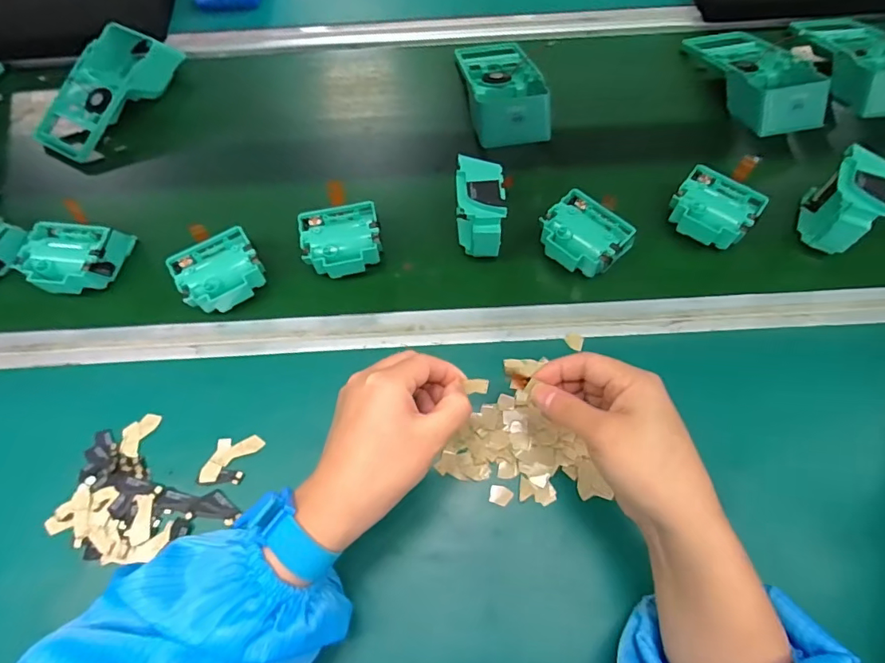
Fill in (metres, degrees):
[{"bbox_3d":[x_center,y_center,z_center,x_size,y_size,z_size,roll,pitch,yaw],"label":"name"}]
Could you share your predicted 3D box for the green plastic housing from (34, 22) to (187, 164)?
[{"bbox_3d":[-0.402,-0.287,0.585,0.092,0.053,0.177,29,70,13],"label":"green plastic housing"}]

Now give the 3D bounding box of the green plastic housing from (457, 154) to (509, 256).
[{"bbox_3d":[0.034,-0.113,0.464,0.042,0.074,0.079,-1,66,0],"label":"green plastic housing"}]

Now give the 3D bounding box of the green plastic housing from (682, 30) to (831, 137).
[{"bbox_3d":[0.350,-0.292,0.550,0.087,0.053,0.186,-8,66,-3],"label":"green plastic housing"}]

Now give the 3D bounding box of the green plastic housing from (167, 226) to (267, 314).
[{"bbox_3d":[-0.207,-0.051,0.463,0.076,0.037,0.064,-33,70,-13],"label":"green plastic housing"}]

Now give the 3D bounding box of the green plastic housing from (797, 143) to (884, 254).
[{"bbox_3d":[0.367,-0.115,0.453,0.039,0.078,0.082,24,68,11],"label":"green plastic housing"}]

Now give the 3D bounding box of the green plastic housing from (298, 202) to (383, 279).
[{"bbox_3d":[-0.095,-0.082,0.474,0.072,0.040,0.066,-10,66,-4],"label":"green plastic housing"}]

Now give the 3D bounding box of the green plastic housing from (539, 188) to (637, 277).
[{"bbox_3d":[0.132,-0.085,0.466,0.064,0.039,0.077,-42,72,-16],"label":"green plastic housing"}]

